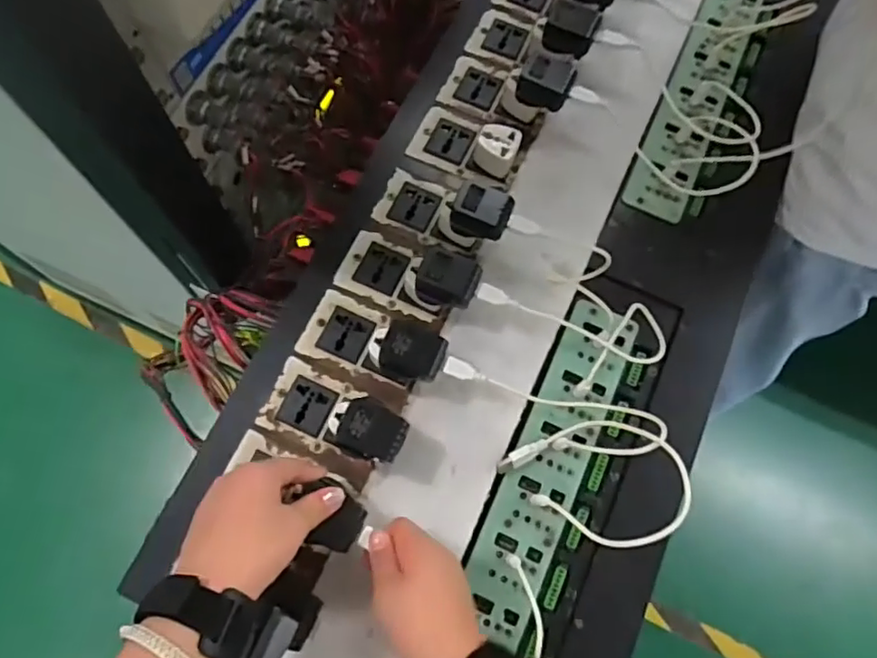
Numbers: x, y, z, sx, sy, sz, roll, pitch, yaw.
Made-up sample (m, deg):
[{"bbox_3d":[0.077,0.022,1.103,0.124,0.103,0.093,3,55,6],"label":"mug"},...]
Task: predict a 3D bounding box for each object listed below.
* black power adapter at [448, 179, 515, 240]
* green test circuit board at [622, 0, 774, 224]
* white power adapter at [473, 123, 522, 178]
[{"bbox_3d":[0.037,-0.102,0.524,0.050,0.023,0.038,21,71,7],"label":"black power adapter"},{"bbox_3d":[0.277,-0.245,0.627,0.074,0.025,0.309,24,71,8],"label":"green test circuit board"},{"bbox_3d":[0.055,-0.172,0.578,0.039,0.031,0.034,24,71,8],"label":"white power adapter"}]

